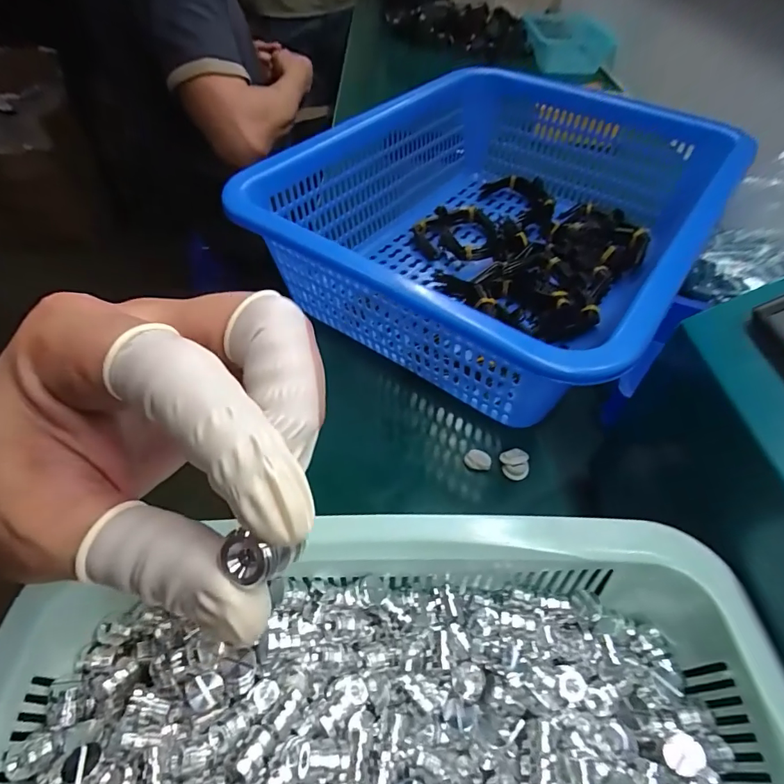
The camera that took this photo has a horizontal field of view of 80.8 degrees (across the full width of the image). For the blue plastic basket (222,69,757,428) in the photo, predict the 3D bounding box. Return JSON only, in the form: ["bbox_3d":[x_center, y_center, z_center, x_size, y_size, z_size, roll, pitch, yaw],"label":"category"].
[{"bbox_3d":[0.118,-0.178,0.483,0.350,0.131,0.444,32,57,23],"label":"blue plastic basket"}]

